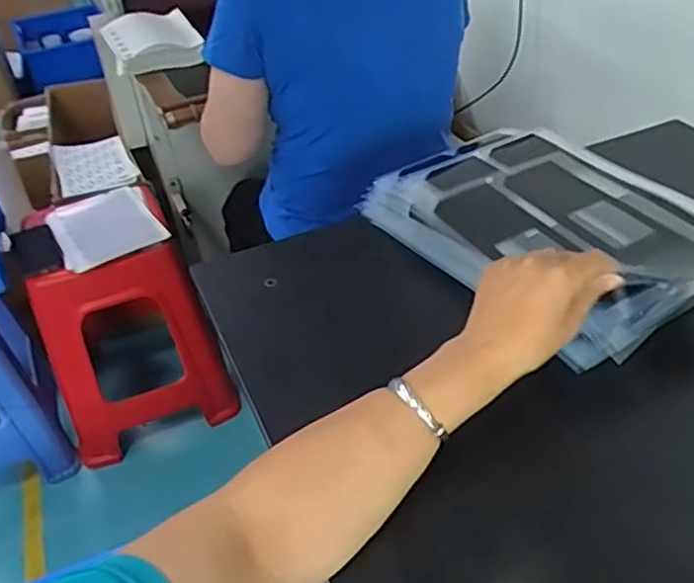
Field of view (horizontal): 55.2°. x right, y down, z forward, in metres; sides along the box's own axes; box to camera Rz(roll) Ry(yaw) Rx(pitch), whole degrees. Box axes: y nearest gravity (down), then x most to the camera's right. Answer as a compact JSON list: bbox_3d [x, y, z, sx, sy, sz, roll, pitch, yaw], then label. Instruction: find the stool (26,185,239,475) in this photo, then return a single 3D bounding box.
[{"bbox_3d":[-0.495,0.068,1.498,0.358,0.490,0.306,-15,41,-12],"label":"stool"}]

